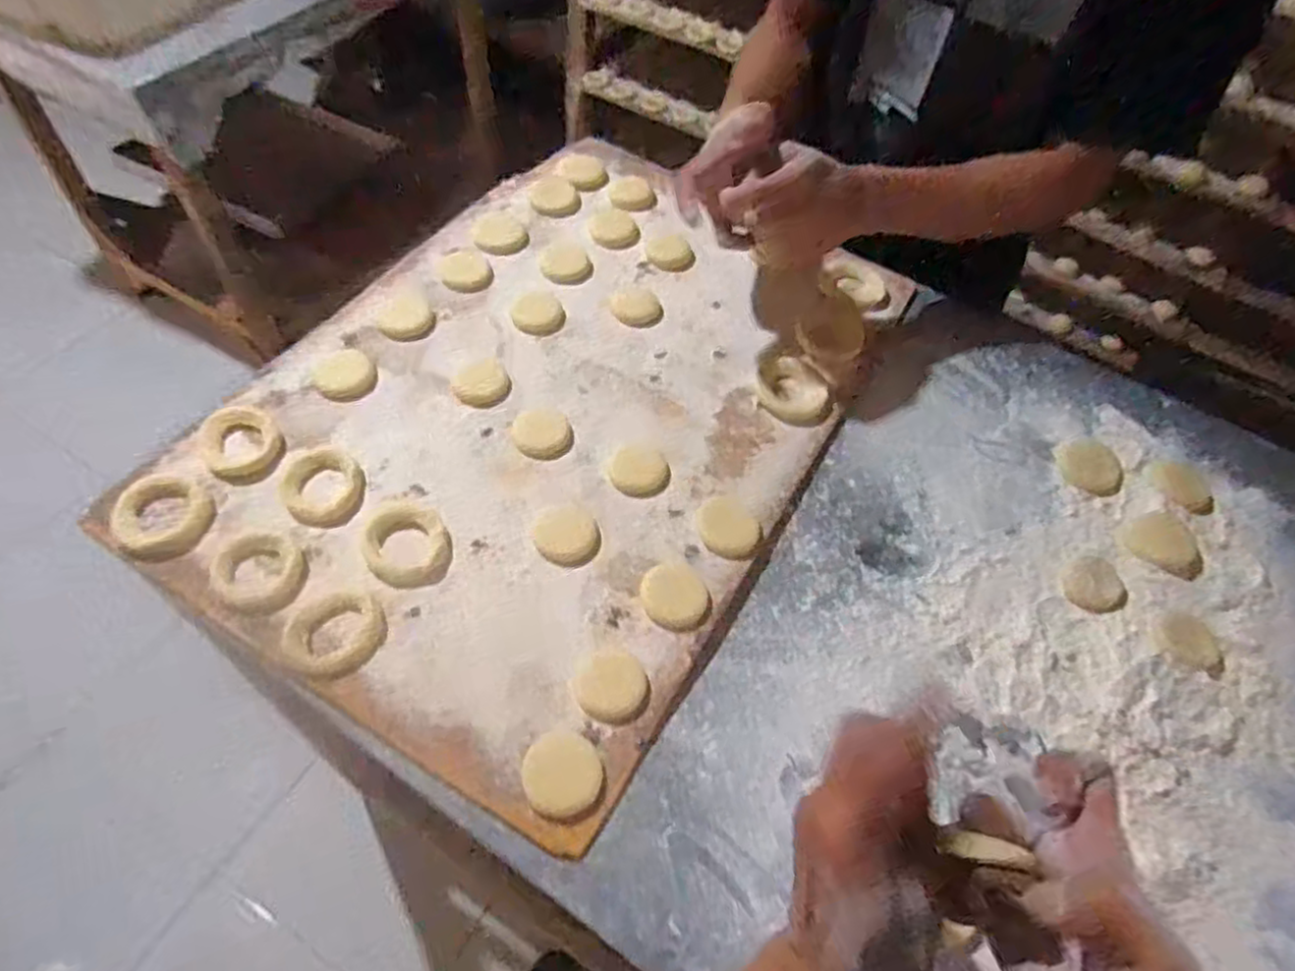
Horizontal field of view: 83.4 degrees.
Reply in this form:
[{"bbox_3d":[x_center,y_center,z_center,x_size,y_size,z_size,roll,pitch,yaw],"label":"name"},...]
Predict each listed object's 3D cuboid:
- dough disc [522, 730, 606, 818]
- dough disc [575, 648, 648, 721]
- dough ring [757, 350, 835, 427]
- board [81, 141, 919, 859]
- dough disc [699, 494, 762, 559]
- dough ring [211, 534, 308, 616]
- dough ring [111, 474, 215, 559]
[{"bbox_3d":[-0.051,0.174,0.442,0.047,0.004,0.049,2,56,-3],"label":"dough disc"},{"bbox_3d":[-0.023,0.130,0.476,0.045,0.004,0.047,2,56,-3],"label":"dough disc"},{"bbox_3d":[0.126,-0.088,0.636,0.059,0.011,0.083,-15,59,-14],"label":"dough ring"},{"bbox_3d":[-0.077,-0.082,0.614,0.421,0.015,0.585,27,58,13],"label":"board"},{"bbox_3d":[0.061,0.031,0.551,0.044,0.004,0.053,-33,65,-24],"label":"dough disc"},{"bbox_3d":[-0.266,0.060,0.500,0.057,0.009,0.058,2,56,-3],"label":"dough ring"},{"bbox_3d":[-0.340,0.020,0.511,0.060,0.016,0.059,2,56,-3],"label":"dough ring"}]

